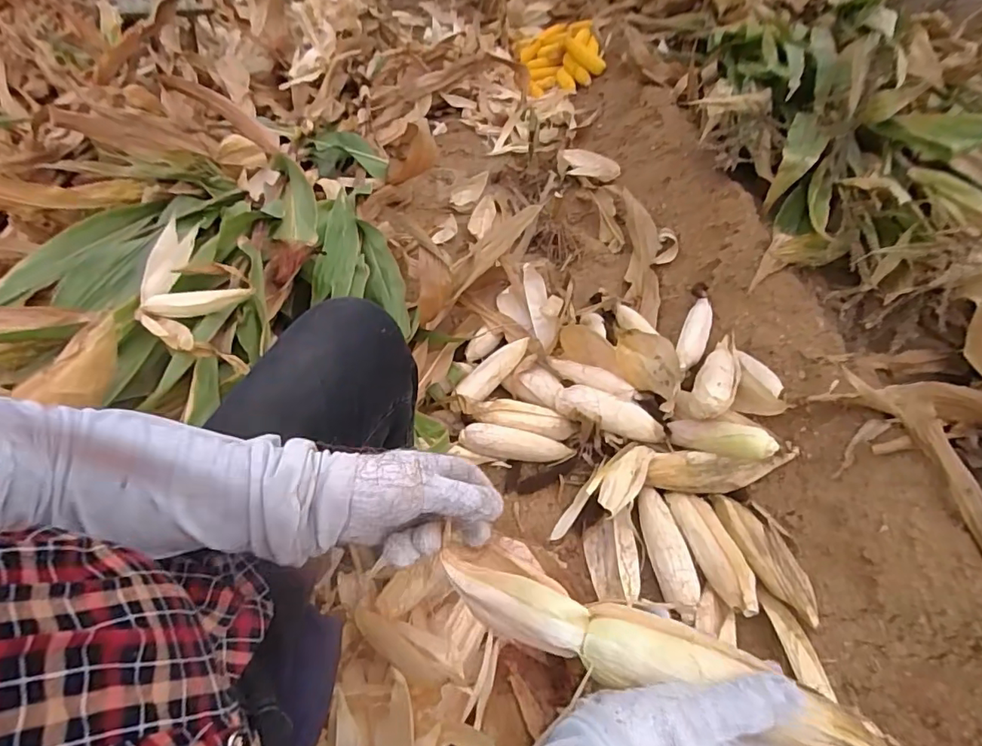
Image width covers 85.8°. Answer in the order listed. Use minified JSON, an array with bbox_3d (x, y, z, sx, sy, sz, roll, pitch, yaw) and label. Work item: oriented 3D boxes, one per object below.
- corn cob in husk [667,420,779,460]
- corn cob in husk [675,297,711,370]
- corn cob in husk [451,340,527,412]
[{"bbox_3d":[0.387,0.110,0.905,0.187,0.044,0.048,5,42,47],"label":"corn cob in husk"},{"bbox_3d":[0.423,-0.084,1.096,0.055,0.063,0.191,20,53,17],"label":"corn cob in husk"},{"bbox_3d":[-0.004,-0.005,1.053,0.056,0.046,0.198,35,59,26],"label":"corn cob in husk"}]

